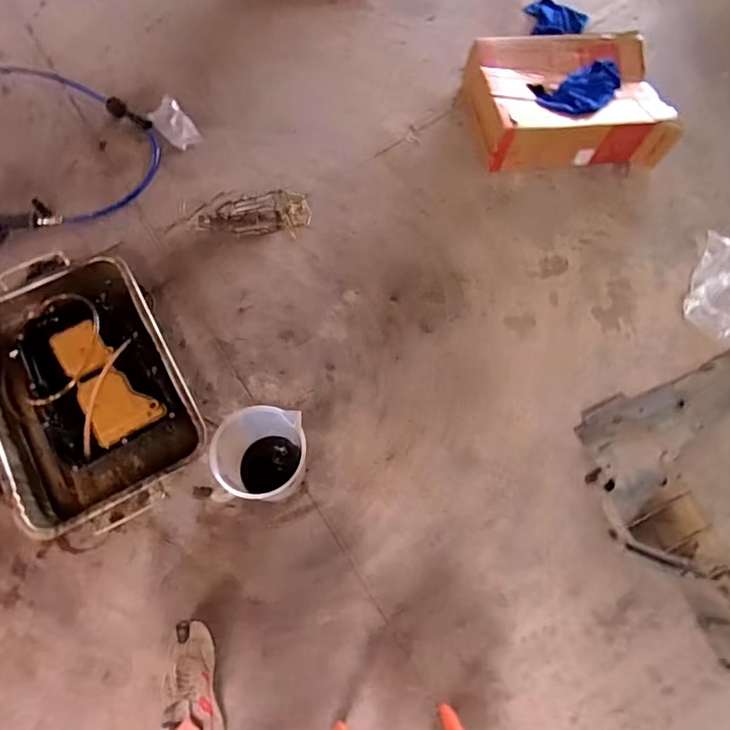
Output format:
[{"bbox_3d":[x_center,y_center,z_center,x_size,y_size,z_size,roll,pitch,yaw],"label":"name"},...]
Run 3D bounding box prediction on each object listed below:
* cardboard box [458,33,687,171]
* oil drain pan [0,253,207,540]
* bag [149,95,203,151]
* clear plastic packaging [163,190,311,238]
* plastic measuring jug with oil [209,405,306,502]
[{"bbox_3d":[0.641,-0.865,1.600,0.603,0.191,0.442,-6,70,-4],"label":"cardboard box"},{"bbox_3d":[-0.683,0.043,1.236,0.421,0.143,0.699,-27,73,-11],"label":"oil drain pan"},{"bbox_3d":[-0.596,-0.753,1.558,0.105,0.025,0.205,-34,78,-14],"label":"bag"},{"bbox_3d":[-0.349,-0.444,1.466,0.373,0.035,0.166,-3,70,-3],"label":"clear plastic packaging"},{"bbox_3d":[-0.221,0.206,1.128,0.177,0.247,0.182,1,72,-4],"label":"plastic measuring jug with oil"}]

